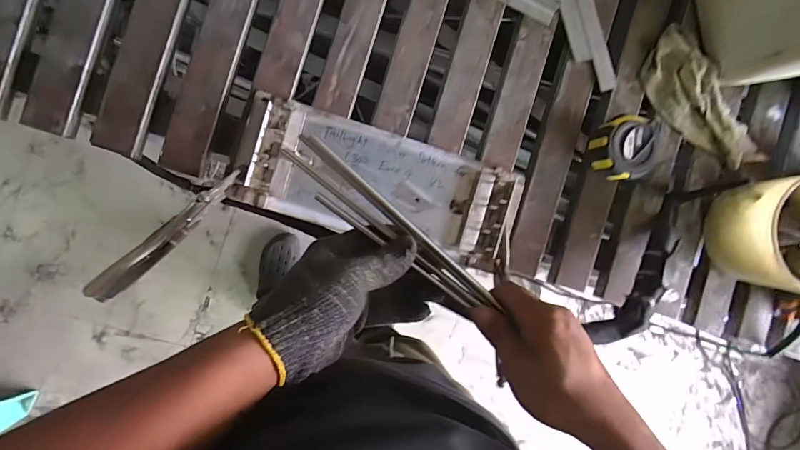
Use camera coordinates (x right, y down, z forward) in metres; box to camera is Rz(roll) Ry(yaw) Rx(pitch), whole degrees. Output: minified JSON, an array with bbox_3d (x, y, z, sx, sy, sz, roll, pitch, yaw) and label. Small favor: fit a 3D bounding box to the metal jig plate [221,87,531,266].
[{"bbox_3d":[-0.020,-0.050,0.533,0.355,0.026,0.135,15,89,-9],"label":"metal jig plate"}]

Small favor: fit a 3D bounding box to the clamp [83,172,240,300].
[{"bbox_3d":[-0.260,0.011,0.472,0.192,0.052,0.023,-43,97,-6],"label":"clamp"}]

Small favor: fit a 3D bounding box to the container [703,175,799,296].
[{"bbox_3d":[0.514,0.009,0.560,0.171,0.123,0.154,13,89,-9],"label":"container"}]

